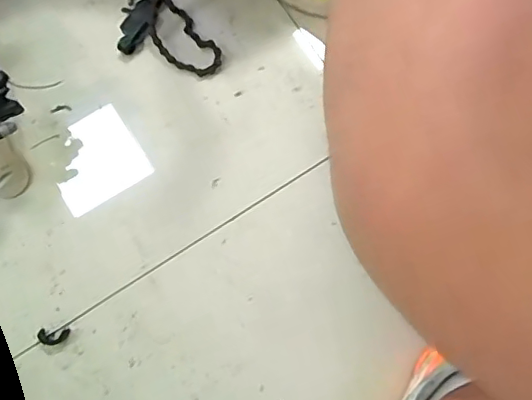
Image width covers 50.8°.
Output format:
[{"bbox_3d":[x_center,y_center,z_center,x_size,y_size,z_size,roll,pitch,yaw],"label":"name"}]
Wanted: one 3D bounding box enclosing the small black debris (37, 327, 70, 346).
[{"bbox_3d":[-0.230,0.147,0.603,0.033,0.005,0.018,3,78,1],"label":"small black debris"}]

